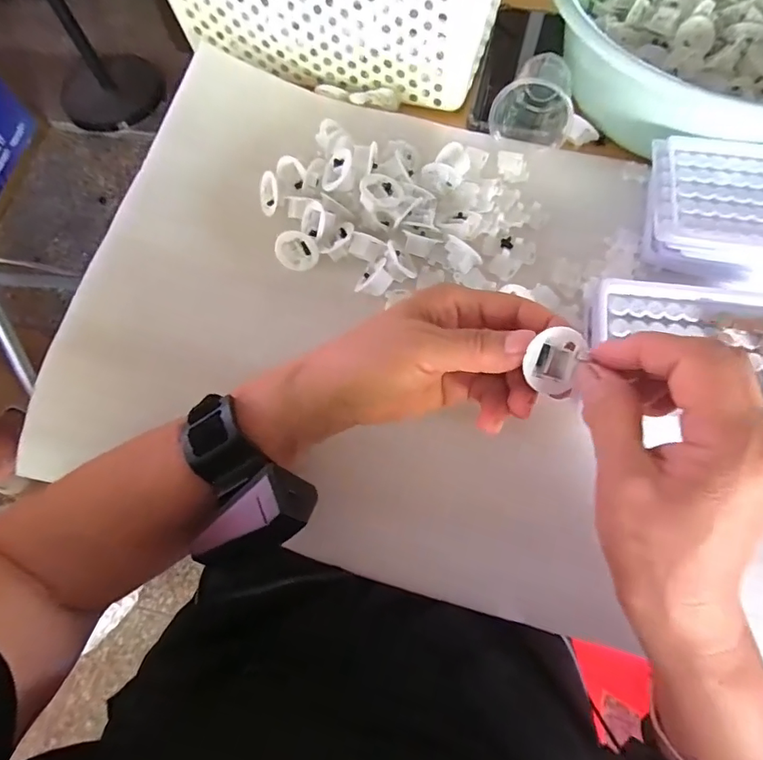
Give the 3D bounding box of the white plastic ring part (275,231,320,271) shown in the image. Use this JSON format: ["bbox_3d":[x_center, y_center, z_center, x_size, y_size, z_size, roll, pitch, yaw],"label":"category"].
[{"bbox_3d":[-0.063,-0.098,0.356,0.032,0.028,0.009,7,35,4],"label":"white plastic ring part"}]

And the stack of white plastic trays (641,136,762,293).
[{"bbox_3d":[0.268,-0.116,0.335,0.151,0.044,0.109,13,70,7],"label":"stack of white plastic trays"}]

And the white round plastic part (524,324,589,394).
[{"bbox_3d":[0.084,-0.009,0.229,0.027,0.006,0.031,10,104,-16],"label":"white round plastic part"}]

